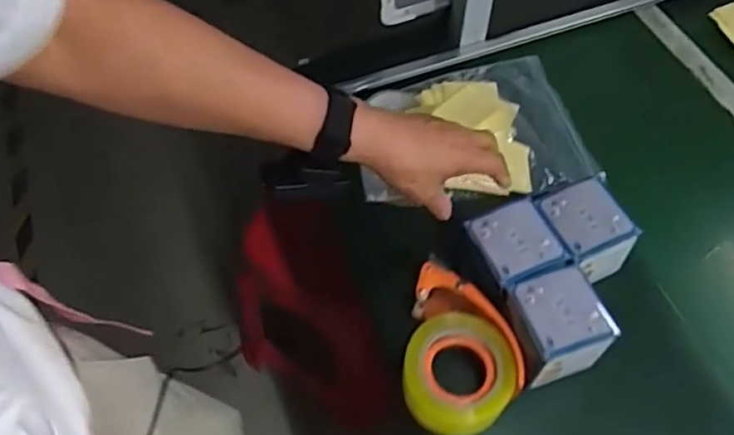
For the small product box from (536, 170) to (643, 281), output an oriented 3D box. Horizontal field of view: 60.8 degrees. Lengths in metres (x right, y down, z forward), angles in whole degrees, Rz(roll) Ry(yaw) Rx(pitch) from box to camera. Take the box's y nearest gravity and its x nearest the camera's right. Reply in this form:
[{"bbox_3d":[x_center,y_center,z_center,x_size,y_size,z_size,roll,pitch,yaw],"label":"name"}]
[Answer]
[{"bbox_3d":[0.232,0.020,0.685,0.085,0.081,0.090,-20,60,-13],"label":"small product box"}]

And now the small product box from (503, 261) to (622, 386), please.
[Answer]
[{"bbox_3d":[0.185,0.111,0.626,0.088,0.081,0.091,-16,59,-10],"label":"small product box"}]

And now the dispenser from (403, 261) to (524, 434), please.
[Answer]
[{"bbox_3d":[0.098,0.134,0.629,0.113,0.052,0.157,9,58,5],"label":"dispenser"}]

